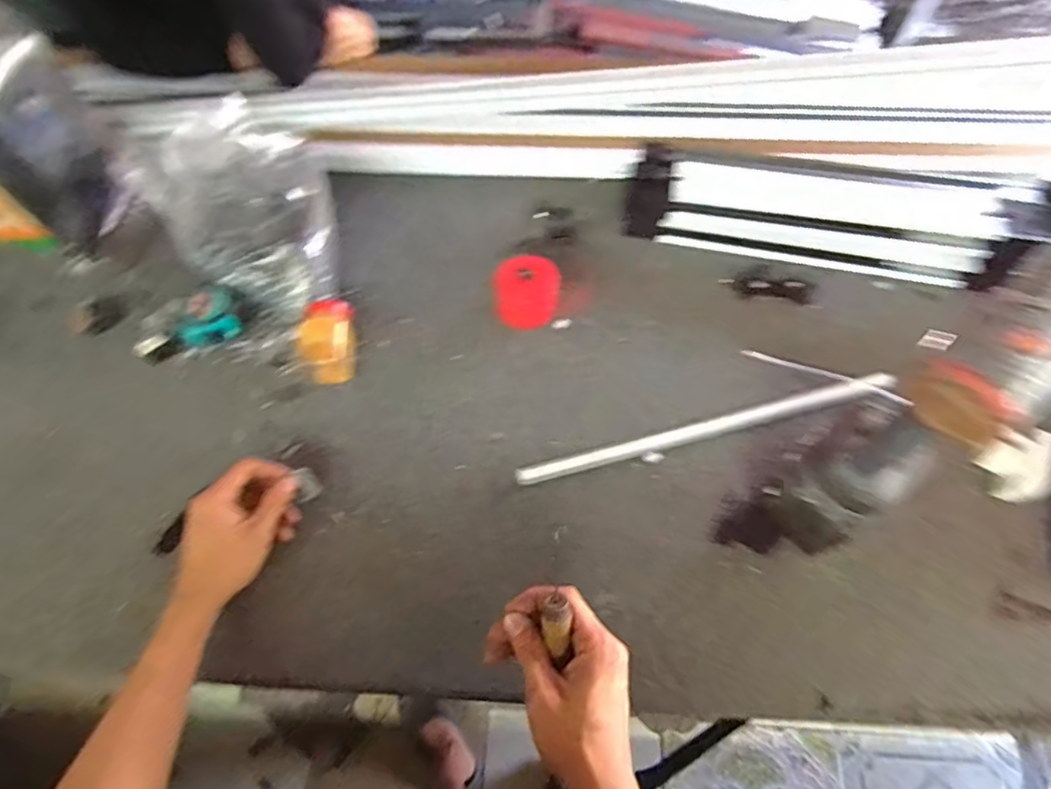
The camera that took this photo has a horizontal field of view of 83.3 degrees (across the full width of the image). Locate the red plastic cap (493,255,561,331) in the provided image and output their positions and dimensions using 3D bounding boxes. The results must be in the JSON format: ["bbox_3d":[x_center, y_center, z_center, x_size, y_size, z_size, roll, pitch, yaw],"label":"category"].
[{"bbox_3d":[0.001,-0.113,0.657,0.072,0.053,0.068,3,63,3],"label":"red plastic cap"}]

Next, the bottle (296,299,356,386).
[{"bbox_3d":[-0.217,-0.061,0.644,0.059,0.044,0.092,-10,63,-4],"label":"bottle"}]

